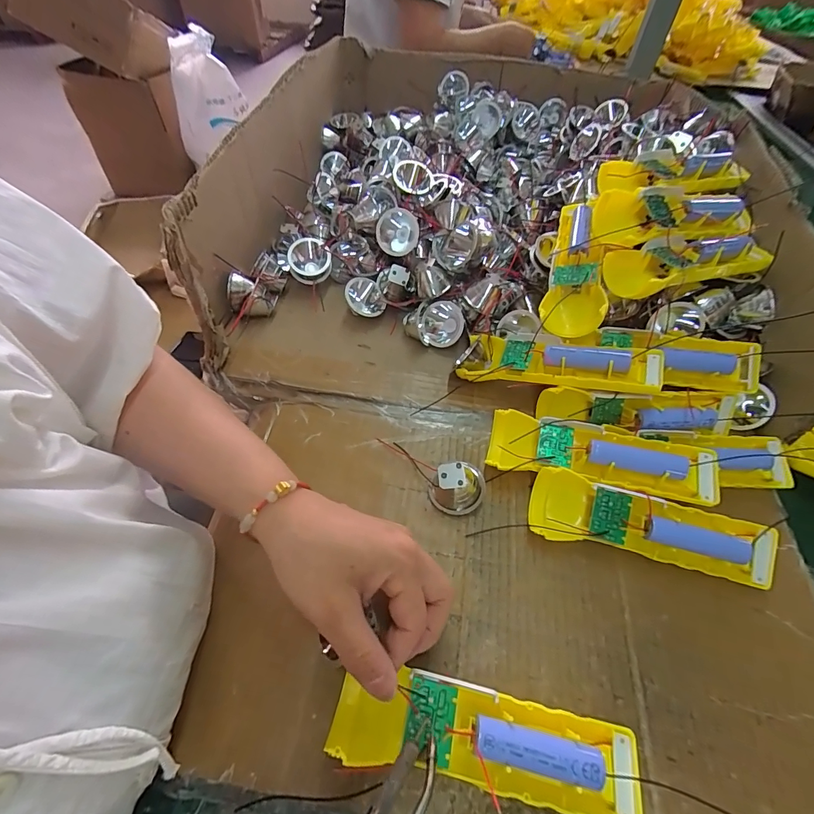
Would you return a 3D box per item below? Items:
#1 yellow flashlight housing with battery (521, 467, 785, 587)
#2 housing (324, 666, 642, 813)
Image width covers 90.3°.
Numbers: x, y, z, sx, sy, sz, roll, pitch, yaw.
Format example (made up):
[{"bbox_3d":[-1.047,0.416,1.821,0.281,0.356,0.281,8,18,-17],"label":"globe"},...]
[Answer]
[{"bbox_3d":[0.167,0.082,0.284,0.153,0.028,0.044,12,90,15],"label":"yellow flashlight housing with battery"},{"bbox_3d":[0.040,0.172,0.210,0.155,0.018,0.042,9,54,4],"label":"housing"}]

